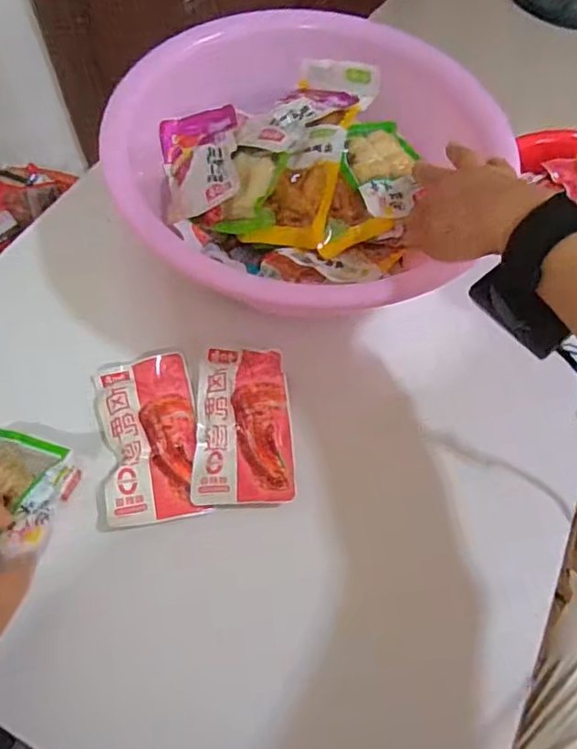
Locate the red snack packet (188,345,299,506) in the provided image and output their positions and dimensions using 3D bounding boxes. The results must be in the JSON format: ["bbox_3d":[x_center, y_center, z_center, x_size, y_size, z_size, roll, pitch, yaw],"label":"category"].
[{"bbox_3d":[-0.036,0.038,0.436,0.076,0.007,0.130,-1,63,-5],"label":"red snack packet"}]

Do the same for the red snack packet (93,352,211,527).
[{"bbox_3d":[-0.109,0.046,0.427,0.074,0.007,0.135,-11,64,-10],"label":"red snack packet"}]

